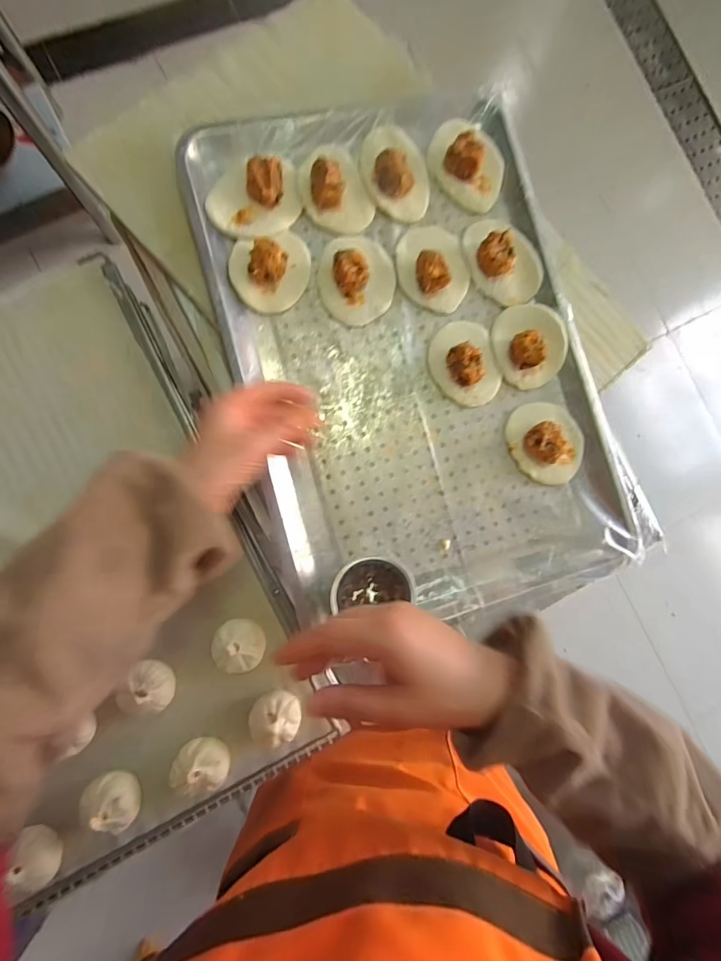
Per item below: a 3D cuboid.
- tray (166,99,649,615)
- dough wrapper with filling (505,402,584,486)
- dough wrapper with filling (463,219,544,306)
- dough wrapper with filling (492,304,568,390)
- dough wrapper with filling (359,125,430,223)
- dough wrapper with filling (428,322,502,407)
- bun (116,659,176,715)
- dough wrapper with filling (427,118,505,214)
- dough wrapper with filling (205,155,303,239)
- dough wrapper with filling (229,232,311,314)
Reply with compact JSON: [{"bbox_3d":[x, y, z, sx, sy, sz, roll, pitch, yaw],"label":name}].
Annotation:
[{"bbox_3d":[0.070,-0.137,0.470,0.418,0.033,0.576,-12,87,-8],"label":"tray"},{"bbox_3d":[0.219,-0.044,0.477,0.084,0.025,0.098,-30,90,-8],"label":"dough wrapper with filling"},{"bbox_3d":[0.171,-0.261,0.490,0.082,0.027,0.104,-20,89,-8],"label":"dough wrapper with filling"},{"bbox_3d":[0.200,-0.160,0.484,0.080,0.035,0.094,-12,87,-8],"label":"dough wrapper with filling"},{"bbox_3d":[0.042,-0.353,0.475,0.075,0.030,0.099,-7,87,-8],"label":"dough wrapper with filling"},{"bbox_3d":[0.122,-0.136,0.473,0.073,0.027,0.098,-24,89,-8],"label":"dough wrapper with filling"},{"bbox_3d":[-0.218,0.216,0.432,0.046,0.031,0.048,1,86,-7],"label":"bun"},{"bbox_3d":[0.127,-0.375,0.490,0.099,0.037,0.085,27,83,-5],"label":"dough wrapper with filling"},{"bbox_3d":[-0.114,-0.308,0.452,0.099,0.033,0.075,-9,87,-8],"label":"dough wrapper with filling"},{"bbox_3d":[-0.096,-0.231,0.452,0.086,0.034,0.081,-16,88,-8],"label":"dough wrapper with filling"}]

